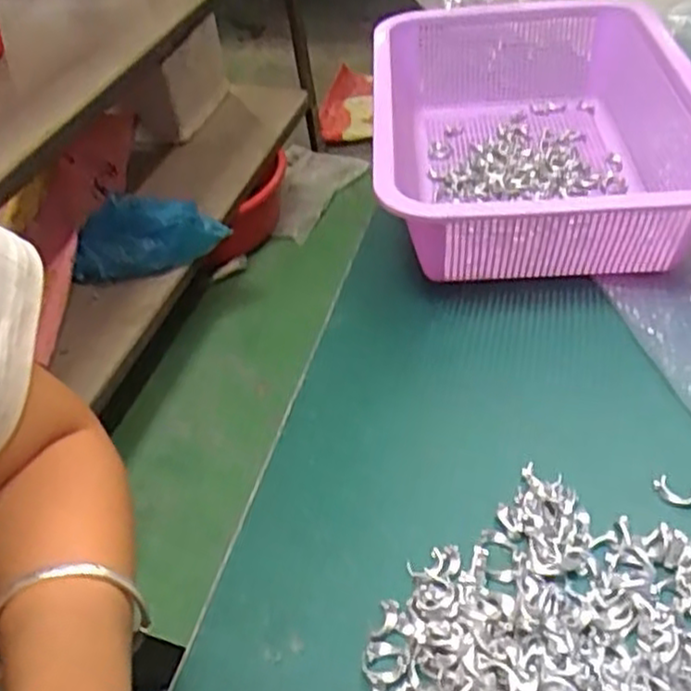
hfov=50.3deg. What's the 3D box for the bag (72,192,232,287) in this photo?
[{"bbox_3d":[-0.362,-0.201,1.325,0.286,0.127,0.098,-9,43,-2],"label":"bag"}]

